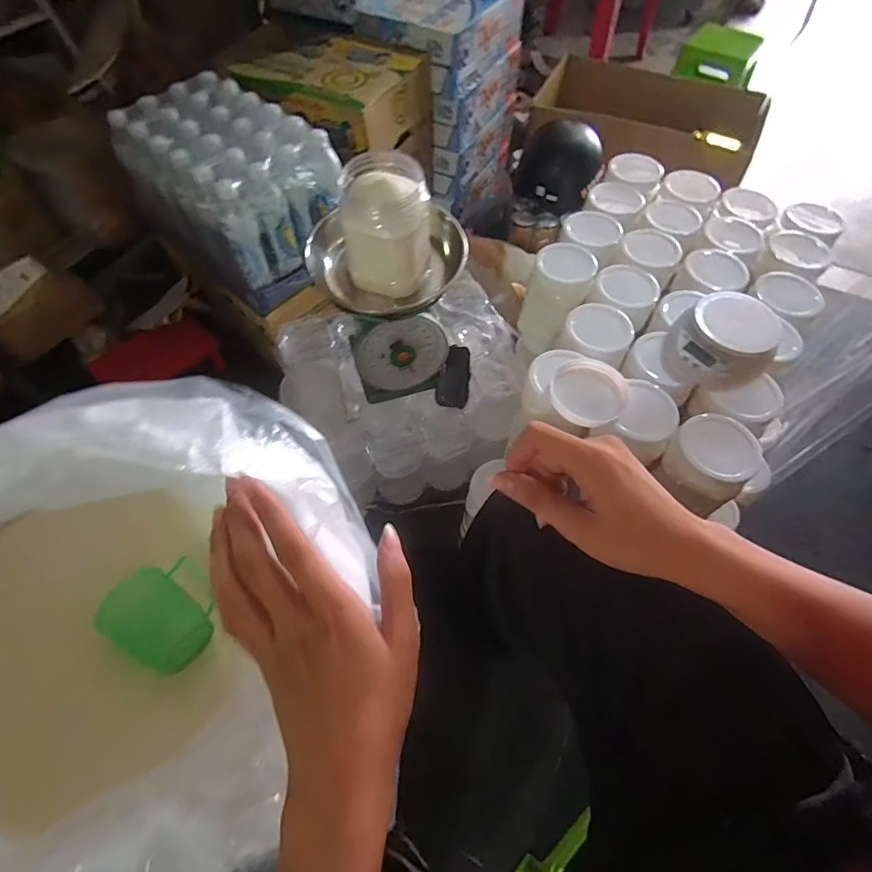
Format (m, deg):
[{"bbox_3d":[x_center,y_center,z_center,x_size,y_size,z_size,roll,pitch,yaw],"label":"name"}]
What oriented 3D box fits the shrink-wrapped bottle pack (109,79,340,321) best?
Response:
[{"bbox_3d":[-0.388,-0.482,0.919,0.408,0.215,0.254,39,68,21],"label":"shrink-wrapped bottle pack"}]

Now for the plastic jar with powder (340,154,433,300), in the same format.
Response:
[{"bbox_3d":[-0.058,-0.244,0.556,0.091,0.138,0.081,6,60,4],"label":"plastic jar with powder"}]

